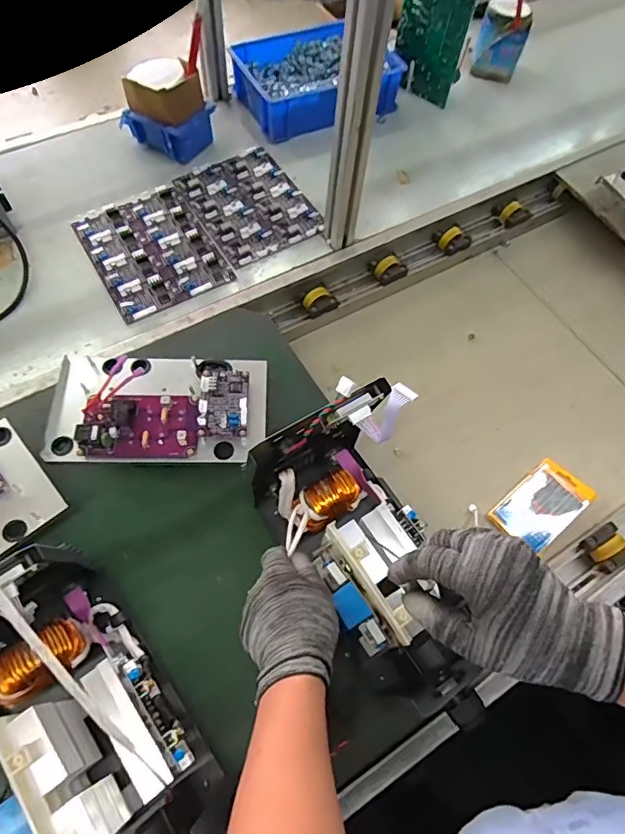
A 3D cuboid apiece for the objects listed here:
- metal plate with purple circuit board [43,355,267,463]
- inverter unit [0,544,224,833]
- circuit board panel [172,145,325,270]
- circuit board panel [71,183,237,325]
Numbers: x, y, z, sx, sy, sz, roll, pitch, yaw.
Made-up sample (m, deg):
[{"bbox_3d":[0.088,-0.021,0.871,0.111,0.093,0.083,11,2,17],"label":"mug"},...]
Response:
[{"bbox_3d":[-0.193,-0.017,0.634,0.262,0.038,0.148,1,63,-5],"label":"metal plate with purple circuit board"},{"bbox_3d":[-0.214,0.266,0.424,0.150,0.198,0.294,-35,71,-18],"label":"inverter unit"},{"bbox_3d":[-0.110,-0.376,0.878,0.187,0.009,0.242,-29,69,-16],"label":"circuit board panel"},{"bbox_3d":[-0.263,-0.277,0.824,0.185,0.009,0.247,-27,69,-15],"label":"circuit board panel"}]

